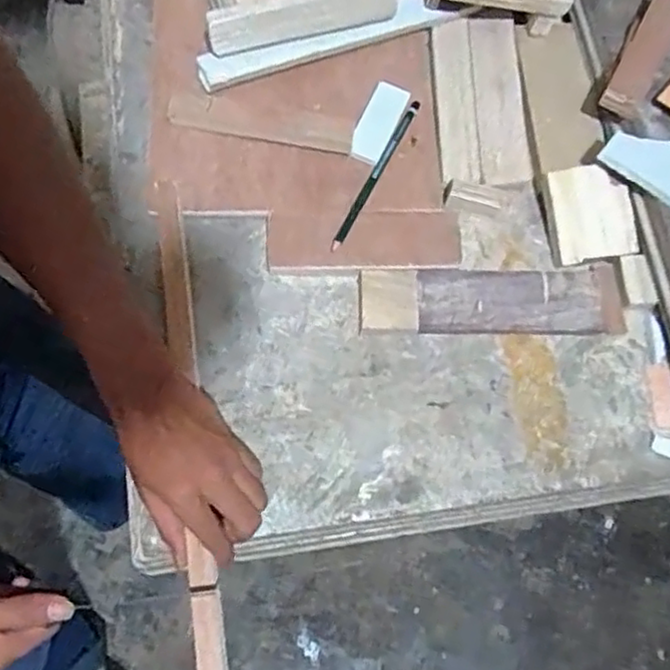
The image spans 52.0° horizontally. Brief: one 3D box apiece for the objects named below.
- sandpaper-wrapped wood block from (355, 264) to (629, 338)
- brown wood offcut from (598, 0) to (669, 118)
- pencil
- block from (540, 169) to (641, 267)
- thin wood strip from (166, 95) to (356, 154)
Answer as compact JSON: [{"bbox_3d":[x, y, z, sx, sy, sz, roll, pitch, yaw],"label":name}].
[{"bbox_3d":[0.128,-0.027,0.566,0.214,0.018,0.053,-1,72,-4],"label":"sandpaper-wrapped wood block"},{"bbox_3d":[0.260,-0.234,0.577,0.033,0.027,0.117,30,83,8],"label":"brown wood offcut"},{"bbox_3d":[0.034,-0.138,0.585,0.009,0.010,0.161,27,72,5],"label":"pencil"},{"bbox_3d":[0.213,-0.101,0.574,0.064,0.011,0.077,-9,90,15],"label":"block"},{"bbox_3d":[-0.064,-0.182,0.592,0.157,0.006,0.027,10,84,-2],"label":"thin wood strip"}]

